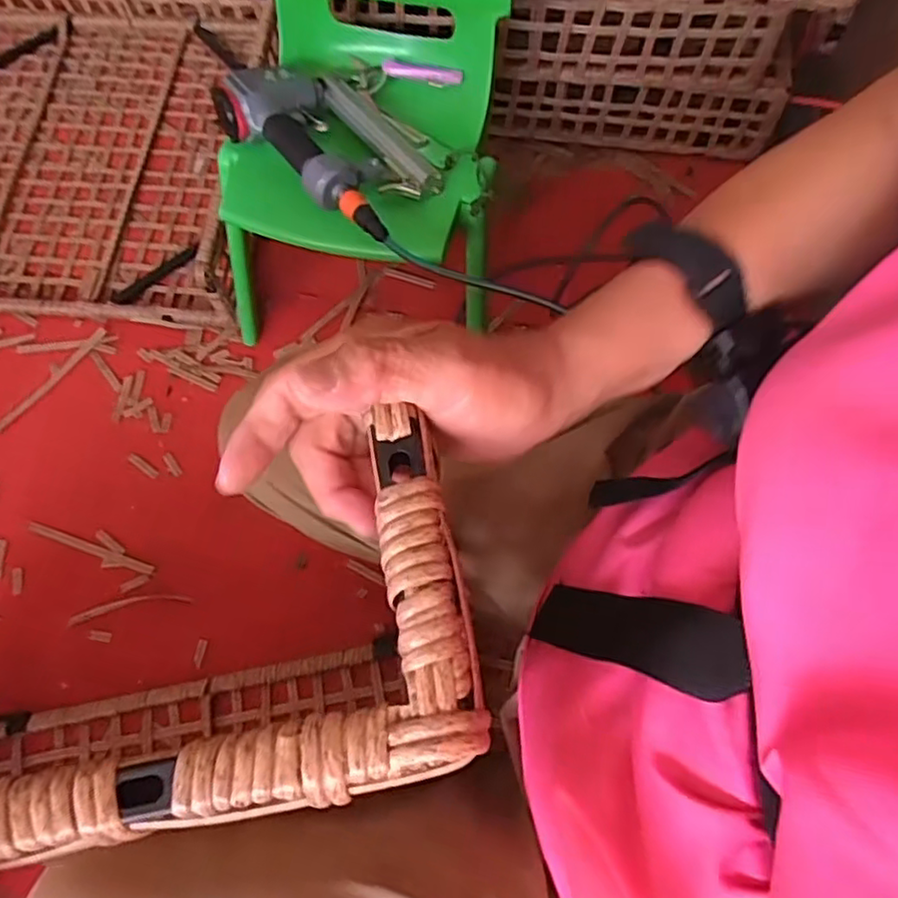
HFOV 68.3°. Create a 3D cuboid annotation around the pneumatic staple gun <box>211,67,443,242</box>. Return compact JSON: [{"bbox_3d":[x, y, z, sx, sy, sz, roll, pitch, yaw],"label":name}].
[{"bbox_3d":[-0.130,-0.343,0.725,0.248,0.054,0.138,38,74,15],"label":"pneumatic staple gun"}]

